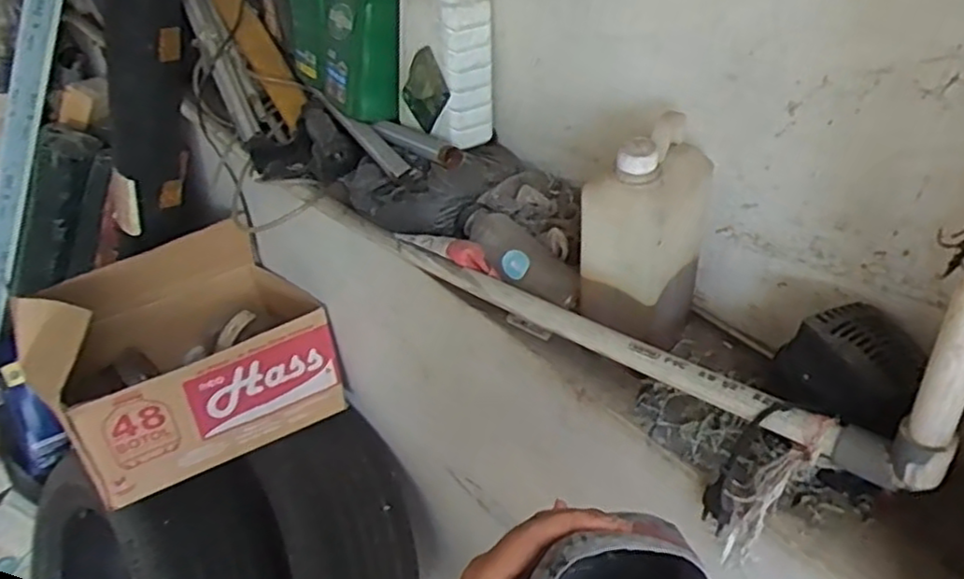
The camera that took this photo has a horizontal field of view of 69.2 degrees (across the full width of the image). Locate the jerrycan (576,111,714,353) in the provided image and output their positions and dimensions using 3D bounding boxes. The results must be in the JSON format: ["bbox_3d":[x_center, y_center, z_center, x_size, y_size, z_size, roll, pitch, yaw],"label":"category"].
[{"bbox_3d":[0.131,-0.038,0.558,0.090,0.188,0.064,-35,50,-30],"label":"jerrycan"}]

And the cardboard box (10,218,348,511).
[{"bbox_3d":[-0.440,0.084,1.042,0.376,0.224,0.284,-25,46,-22],"label":"cardboard box"}]

